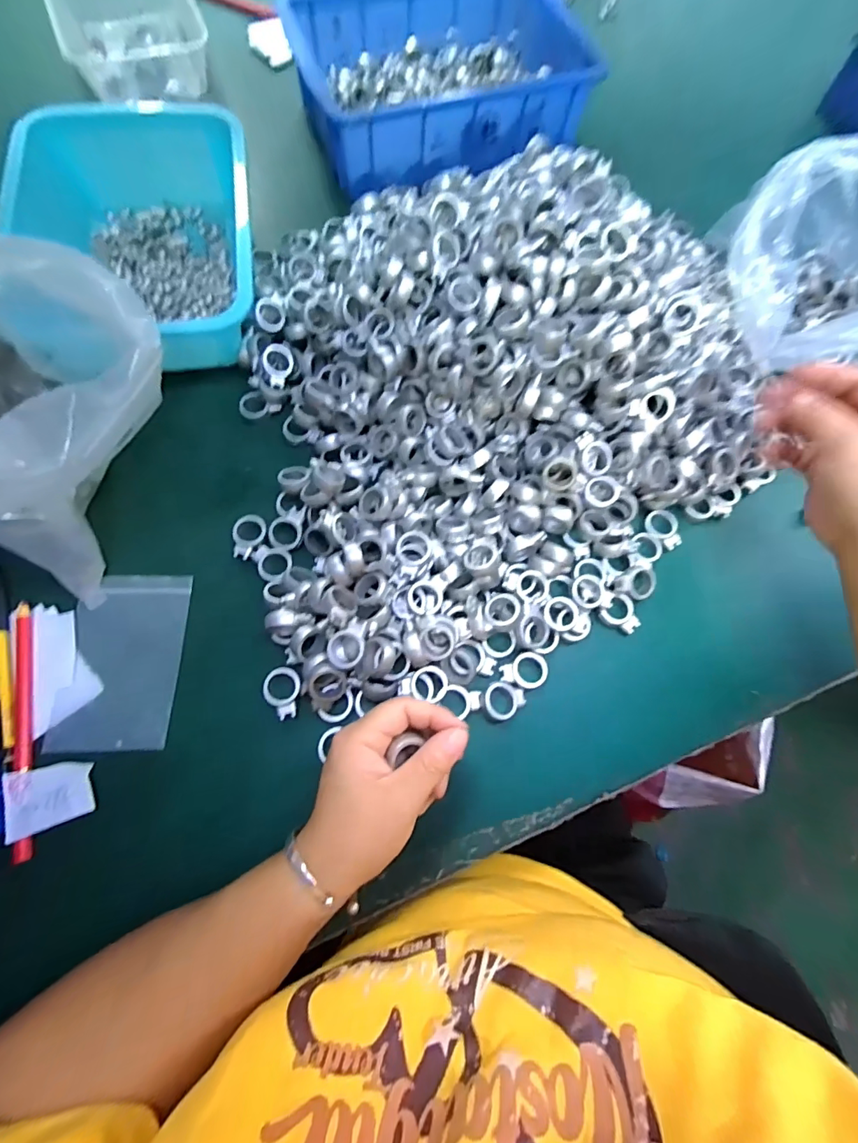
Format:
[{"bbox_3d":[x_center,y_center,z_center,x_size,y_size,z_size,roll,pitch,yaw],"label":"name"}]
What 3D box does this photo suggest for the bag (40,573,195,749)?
[{"bbox_3d":[-0.224,0.064,0.342,0.079,0.006,0.127,0,71,-2],"label":"bag"}]

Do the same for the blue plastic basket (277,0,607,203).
[{"bbox_3d":[0.007,-0.533,0.503,0.284,0.081,0.200,-18,73,-8],"label":"blue plastic basket"}]

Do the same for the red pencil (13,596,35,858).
[{"bbox_3d":[-0.279,0.106,0.320,0.010,0.010,0.169,-13,72,-6],"label":"red pencil"}]

